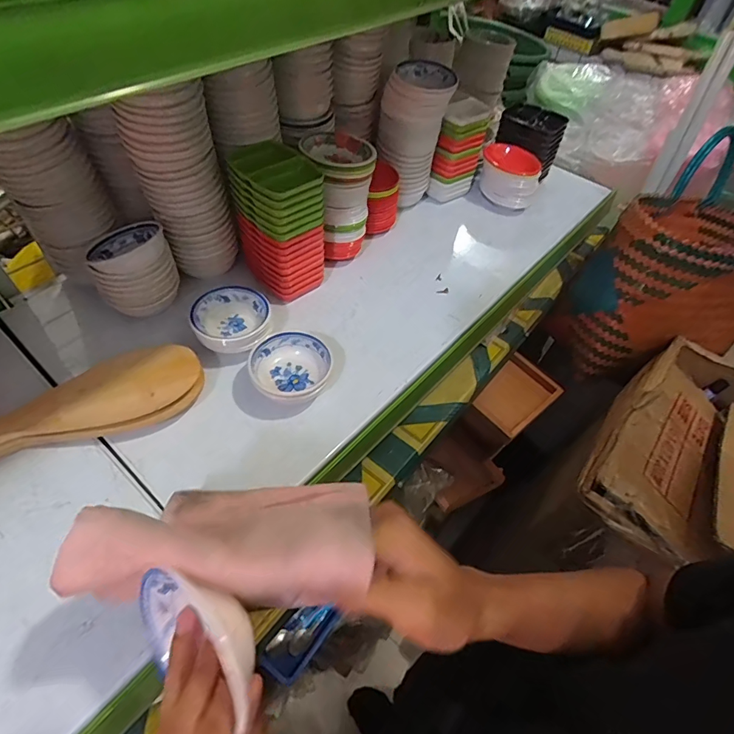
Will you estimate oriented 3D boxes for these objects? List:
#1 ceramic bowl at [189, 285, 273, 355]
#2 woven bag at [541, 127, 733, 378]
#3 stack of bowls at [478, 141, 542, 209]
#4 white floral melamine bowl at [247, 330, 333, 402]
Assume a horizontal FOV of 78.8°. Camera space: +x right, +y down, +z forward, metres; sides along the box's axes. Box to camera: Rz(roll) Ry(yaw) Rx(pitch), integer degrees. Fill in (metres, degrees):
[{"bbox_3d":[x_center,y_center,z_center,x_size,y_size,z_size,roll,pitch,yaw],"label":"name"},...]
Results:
[{"bbox_3d":[-0.156,-0.053,0.524,0.082,0.046,0.076,3,52,-4],"label":"ceramic bowl"},{"bbox_3d":[0.566,-0.183,0.762,0.377,0.301,0.231,-32,62,-26],"label":"woven bag"},{"bbox_3d":[0.233,-0.312,0.736,0.094,0.076,0.080,16,52,7],"label":"stack of bowls"},{"bbox_3d":[-0.086,-0.001,0.494,0.086,0.040,0.073,-16,56,-18],"label":"white floral melamine bowl"}]

